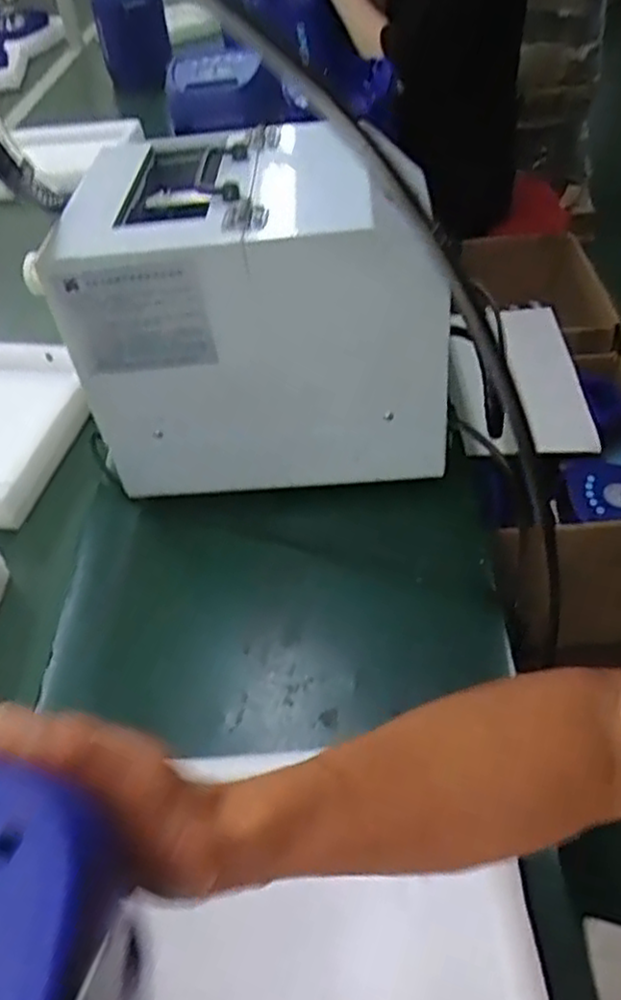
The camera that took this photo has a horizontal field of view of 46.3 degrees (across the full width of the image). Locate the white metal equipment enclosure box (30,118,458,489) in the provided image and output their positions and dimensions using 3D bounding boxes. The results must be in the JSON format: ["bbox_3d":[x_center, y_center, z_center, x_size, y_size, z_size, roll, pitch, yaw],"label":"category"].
[{"bbox_3d":[-0.044,-0.201,0.722,0.331,0.278,0.256,-2,45,4],"label":"white metal equipment enclosure box"}]

